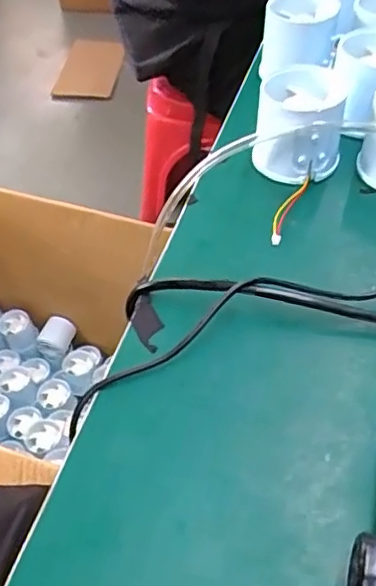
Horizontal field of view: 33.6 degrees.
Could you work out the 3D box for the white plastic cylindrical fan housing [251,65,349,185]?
[{"bbox_3d":[0.070,-0.103,0.390,0.055,0.052,0.056,7,48,10],"label":"white plastic cylindrical fan housing"}]

